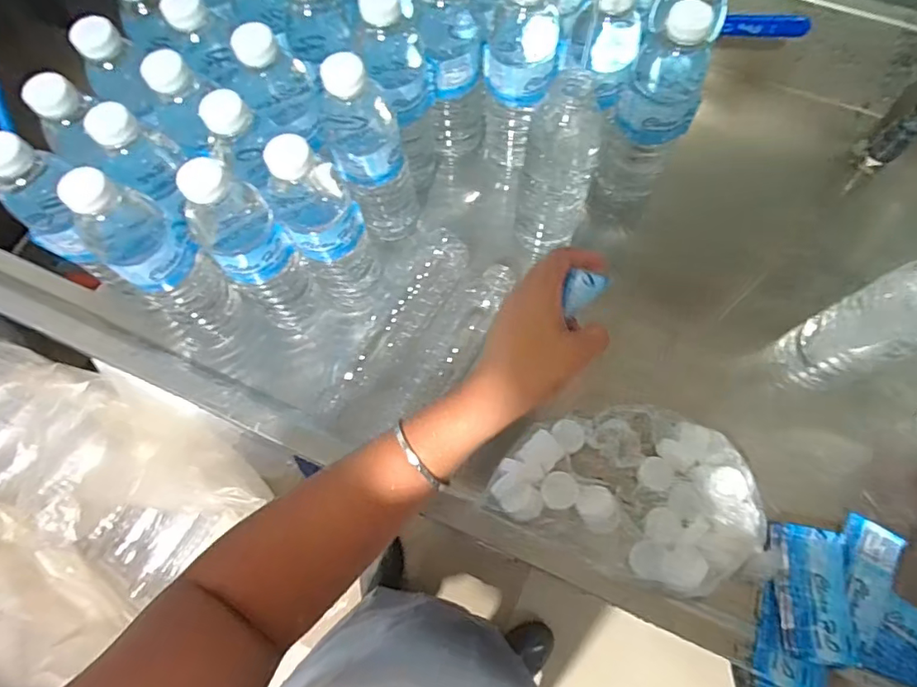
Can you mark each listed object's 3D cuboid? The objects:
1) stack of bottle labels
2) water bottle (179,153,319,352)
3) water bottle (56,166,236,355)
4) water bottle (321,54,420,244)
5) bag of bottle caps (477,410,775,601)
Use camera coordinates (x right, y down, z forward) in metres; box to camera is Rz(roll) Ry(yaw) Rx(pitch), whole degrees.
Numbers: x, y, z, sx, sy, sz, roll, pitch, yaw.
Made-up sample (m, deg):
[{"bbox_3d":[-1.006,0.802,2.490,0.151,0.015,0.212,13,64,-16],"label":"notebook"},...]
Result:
[{"bbox_3d":[0.292,0.203,0.435,0.059,0.017,0.099,4,70,3],"label":"stack of bottle labels"},{"bbox_3d":[-0.165,-0.069,0.453,0.056,0.197,0.062,-39,73,-12],"label":"water bottle"},{"bbox_3d":[-0.262,-0.069,0.450,0.076,0.198,0.071,37,75,14],"label":"water bottle"},{"bbox_3d":[-0.077,-0.167,0.479,0.066,0.202,0.056,-11,70,-2],"label":"water bottle"},{"bbox_3d":[0.148,0.120,0.462,0.214,0.040,0.146,23,72,10],"label":"bag of bottle caps"}]

